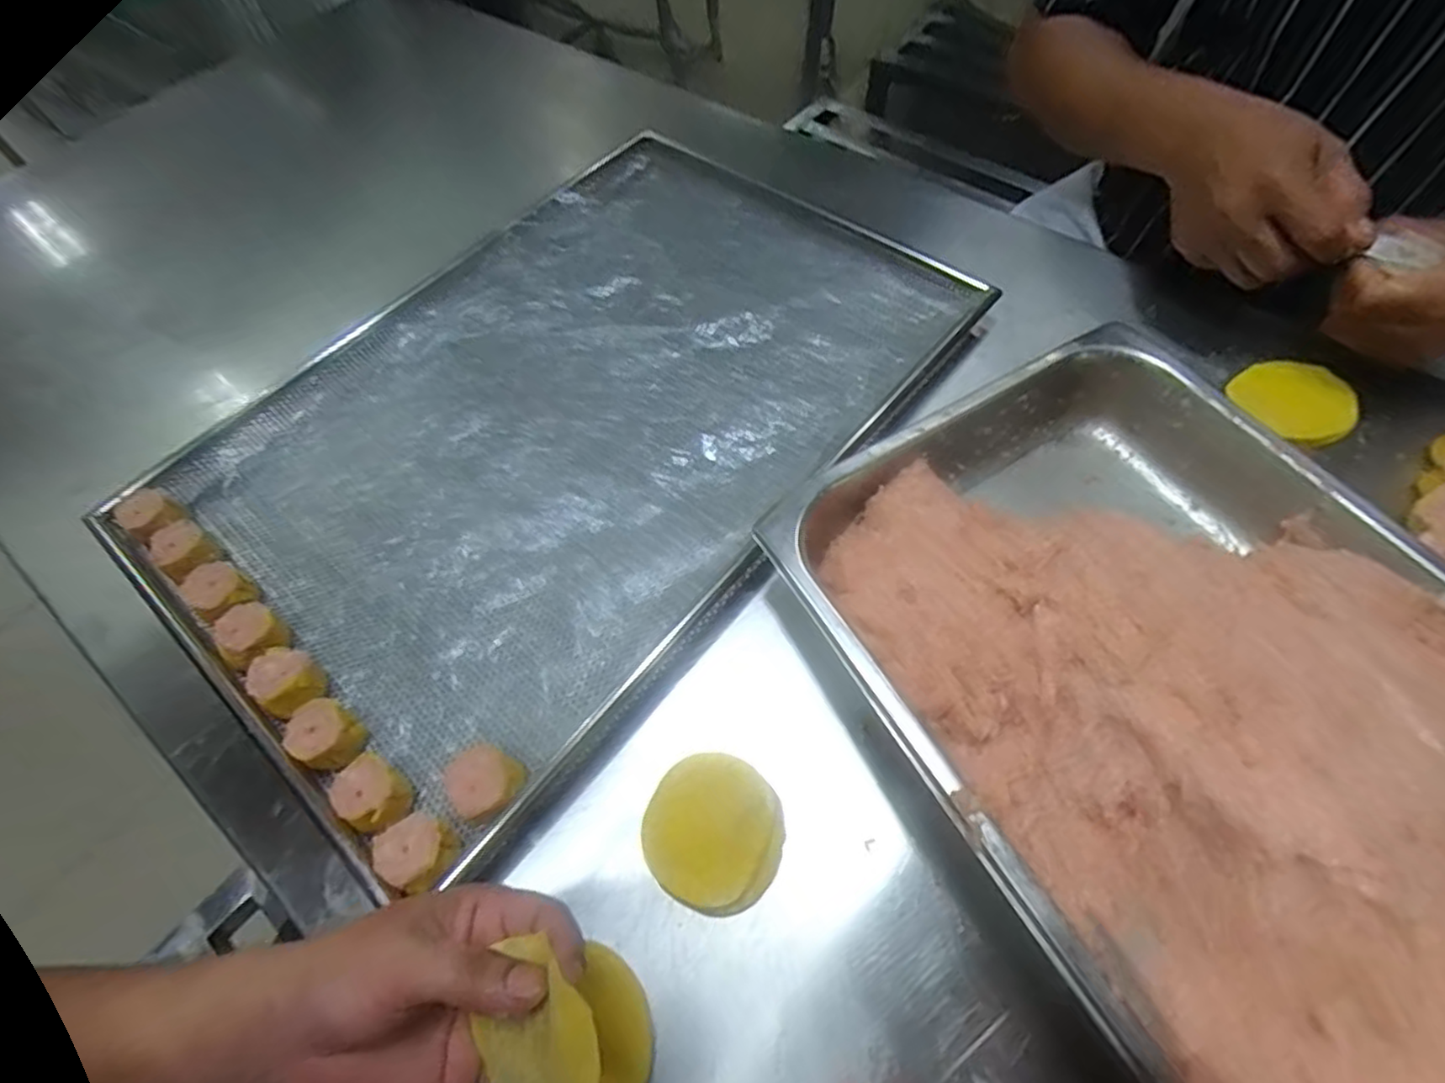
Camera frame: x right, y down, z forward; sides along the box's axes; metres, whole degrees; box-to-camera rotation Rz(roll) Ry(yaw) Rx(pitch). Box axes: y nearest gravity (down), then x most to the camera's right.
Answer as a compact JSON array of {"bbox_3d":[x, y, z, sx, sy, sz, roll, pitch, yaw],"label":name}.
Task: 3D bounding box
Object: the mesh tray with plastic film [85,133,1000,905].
[{"bbox_3d":[-0.119,-0.115,0.538,0.415,0.031,0.621,37,69,20],"label":"mesh tray with plastic film"}]

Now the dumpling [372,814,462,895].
[{"bbox_3d":[-0.166,0.172,0.367,0.038,0.031,0.036,-1,61,2],"label":"dumpling"}]

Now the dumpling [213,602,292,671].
[{"bbox_3d":[-0.312,0.066,0.445,0.044,0.035,0.038,28,66,17],"label":"dumpling"}]

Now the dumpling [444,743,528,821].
[{"bbox_3d":[-0.136,0.141,0.388,0.037,0.035,0.043,-40,67,-17],"label":"dumpling"}]

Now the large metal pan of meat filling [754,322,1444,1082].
[{"bbox_3d":[0.283,0.115,0.356,0.314,0.072,0.513,-30,64,-13],"label":"large metal pan of meat filling"}]

